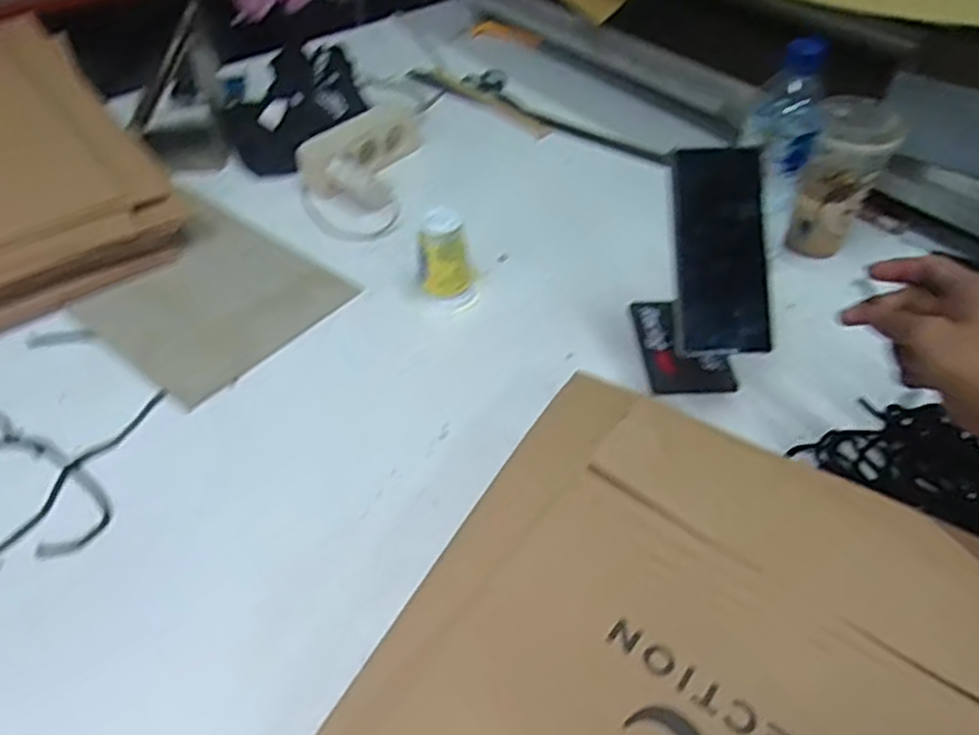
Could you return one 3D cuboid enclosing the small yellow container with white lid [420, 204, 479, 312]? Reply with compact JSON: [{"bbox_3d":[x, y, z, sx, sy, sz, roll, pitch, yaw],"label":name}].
[{"bbox_3d":[-0.040,-0.103,0.703,0.059,0.090,0.052,2,46,0],"label":"small yellow container with white lid"}]

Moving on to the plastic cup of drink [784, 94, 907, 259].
[{"bbox_3d":[0.346,-0.187,0.738,0.077,0.149,0.081,14,48,14],"label":"plastic cup of drink"}]

